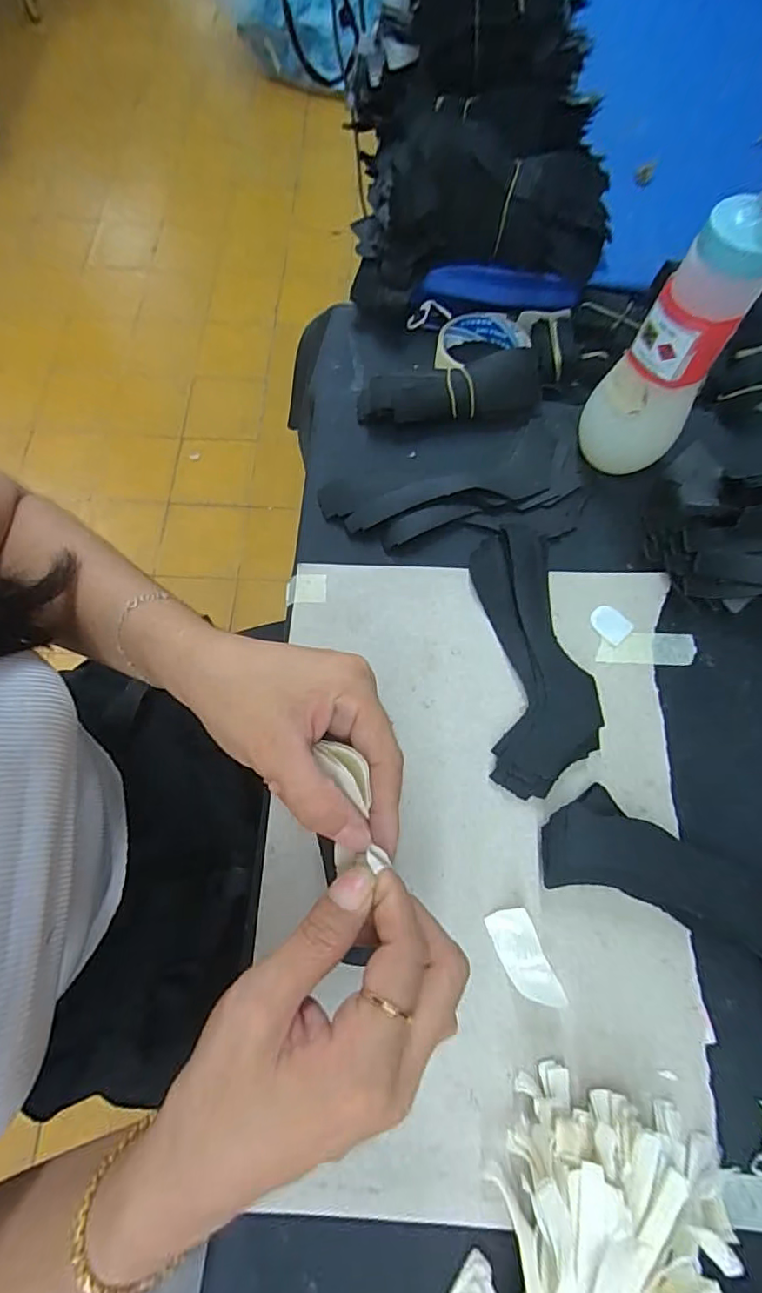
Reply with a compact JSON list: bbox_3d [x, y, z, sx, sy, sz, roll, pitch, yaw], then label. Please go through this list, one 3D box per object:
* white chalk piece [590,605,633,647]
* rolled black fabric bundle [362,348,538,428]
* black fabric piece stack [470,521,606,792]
[{"bbox_3d":[0.171,-0.018,0.385,0.023,0.004,0.029,-43,75,-12],"label":"white chalk piece"},{"bbox_3d":[0.059,-0.216,0.435,0.151,0.032,0.055,-3,71,1],"label":"rolled black fabric bundle"},{"bbox_3d":[0.109,0.004,0.371,0.071,0.016,0.190,-2,71,1],"label":"black fabric piece stack"}]

